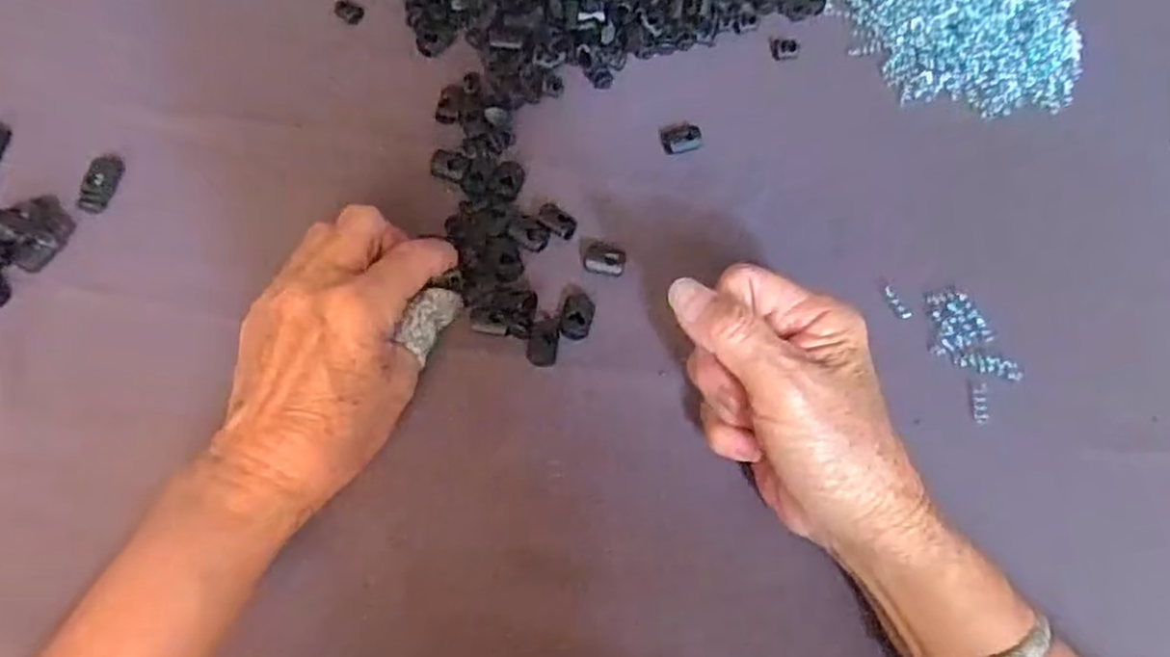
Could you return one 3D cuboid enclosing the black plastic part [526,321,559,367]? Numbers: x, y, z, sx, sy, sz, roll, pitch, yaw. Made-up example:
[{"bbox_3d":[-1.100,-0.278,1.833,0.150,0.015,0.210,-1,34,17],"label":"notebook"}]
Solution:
[{"bbox_3d":[-0.020,0.008,0.361,0.014,0.009,0.021,9,64,-1],"label":"black plastic part"}]

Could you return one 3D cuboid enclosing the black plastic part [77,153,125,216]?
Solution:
[{"bbox_3d":[-0.242,-0.074,0.379,0.014,0.004,0.034,8,64,-2],"label":"black plastic part"}]

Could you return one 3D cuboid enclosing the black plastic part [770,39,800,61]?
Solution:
[{"bbox_3d":[0.121,-0.168,0.455,0.017,0.004,0.014,-4,65,-7],"label":"black plastic part"}]

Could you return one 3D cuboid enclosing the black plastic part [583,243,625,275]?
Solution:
[{"bbox_3d":[0.010,-0.035,0.383,0.021,0.008,0.015,18,65,3],"label":"black plastic part"}]

